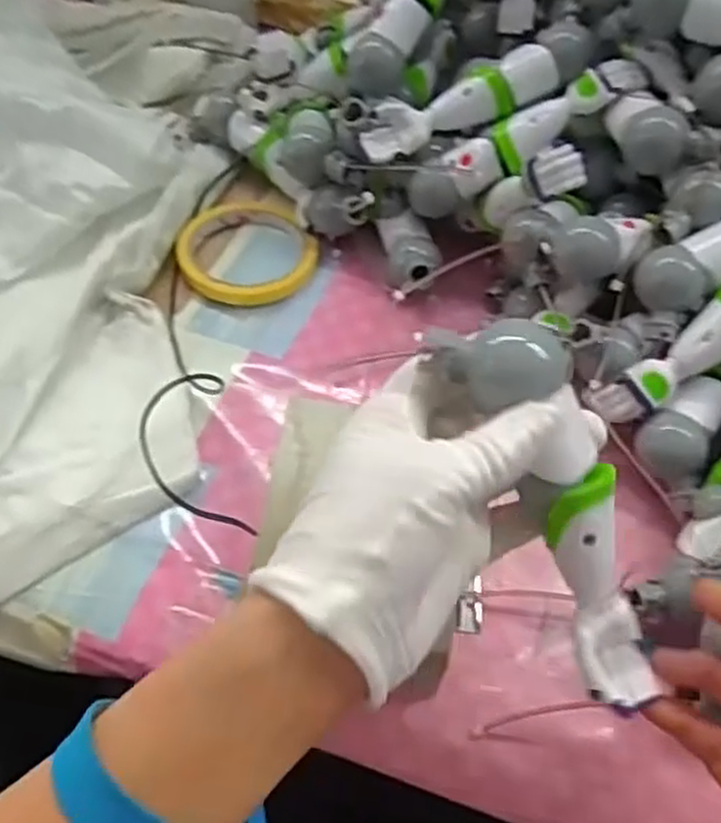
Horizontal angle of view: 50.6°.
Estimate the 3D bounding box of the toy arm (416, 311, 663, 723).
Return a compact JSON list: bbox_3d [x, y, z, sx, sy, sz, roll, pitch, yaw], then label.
[{"bbox_3d":[0.072,0.037,0.291,0.041,0.041,0.155,-27,95,-20],"label":"toy arm"}]

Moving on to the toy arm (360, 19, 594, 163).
[{"bbox_3d":[0.070,-0.197,0.470,0.147,0.028,0.036,-23,55,8],"label":"toy arm"}]

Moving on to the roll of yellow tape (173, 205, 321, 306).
[{"bbox_3d":[-0.081,-0.112,0.529,0.092,0.017,0.099,1,54,-1],"label":"roll of yellow tape"}]

